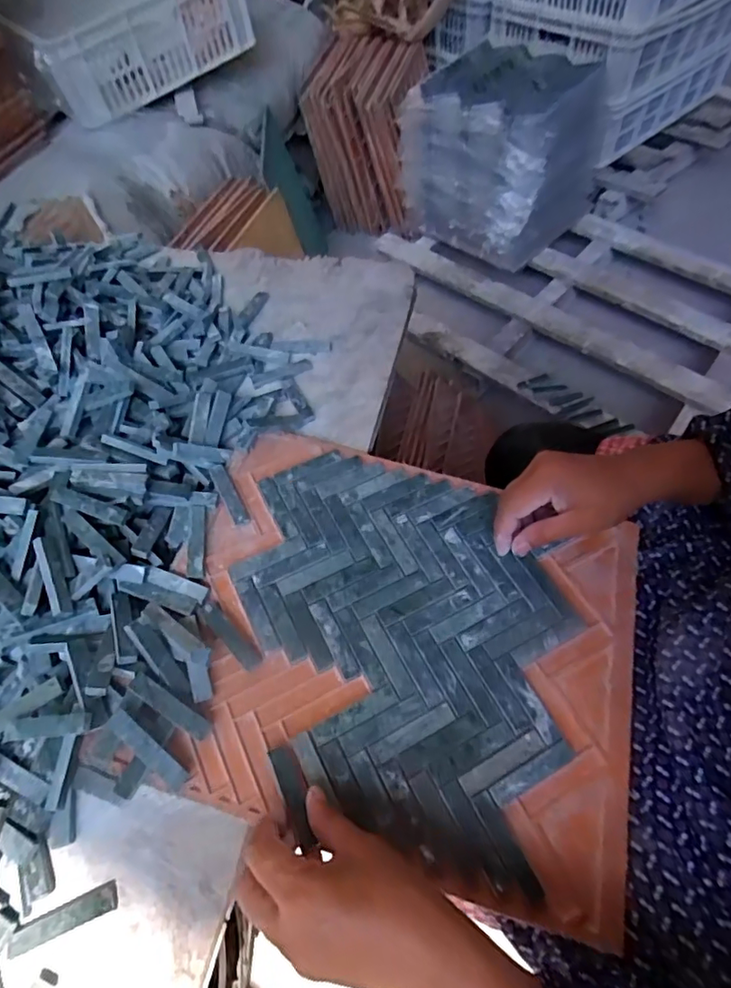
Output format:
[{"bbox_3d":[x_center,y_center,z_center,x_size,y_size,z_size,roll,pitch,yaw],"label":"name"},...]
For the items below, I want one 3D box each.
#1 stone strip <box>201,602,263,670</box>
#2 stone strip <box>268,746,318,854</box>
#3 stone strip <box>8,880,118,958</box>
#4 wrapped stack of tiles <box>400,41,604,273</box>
[{"bbox_3d":[-0.100,0.102,0.399,0.015,0.005,0.062,-40,62,-19],"label":"stone strip"},{"bbox_3d":[-0.046,0.191,0.348,0.017,0.008,0.059,-17,55,-13],"label":"stone strip"},{"bbox_3d":[-0.178,0.250,0.321,0.059,0.005,0.015,-21,57,-8],"label":"stone strip"},{"bbox_3d":[0.296,-0.731,1.187,0.322,0.303,0.316,35,66,25],"label":"wrapped stack of tiles"}]

